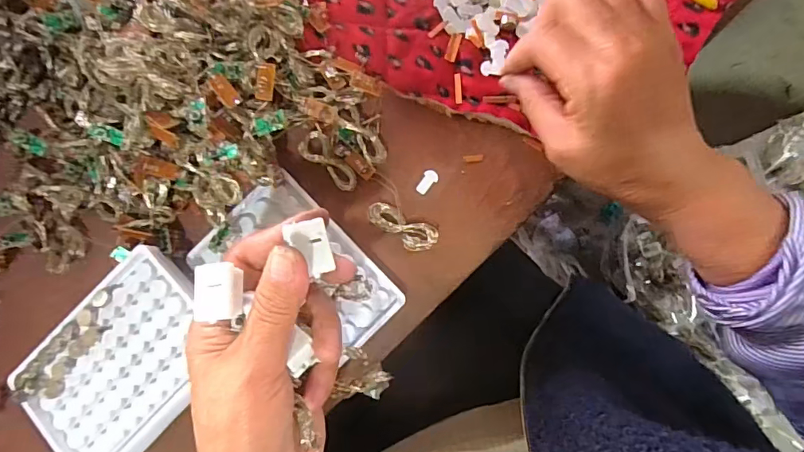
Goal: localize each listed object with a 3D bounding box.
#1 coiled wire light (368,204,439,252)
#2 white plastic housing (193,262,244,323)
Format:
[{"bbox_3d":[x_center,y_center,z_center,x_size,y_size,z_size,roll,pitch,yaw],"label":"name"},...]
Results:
[{"bbox_3d":[0.000,0.001,0.318,0.049,0.009,0.021,25,88,8],"label":"coiled wire light"},{"bbox_3d":[-0.089,0.031,0.225,0.020,0.012,0.026,-4,85,6],"label":"white plastic housing"}]

